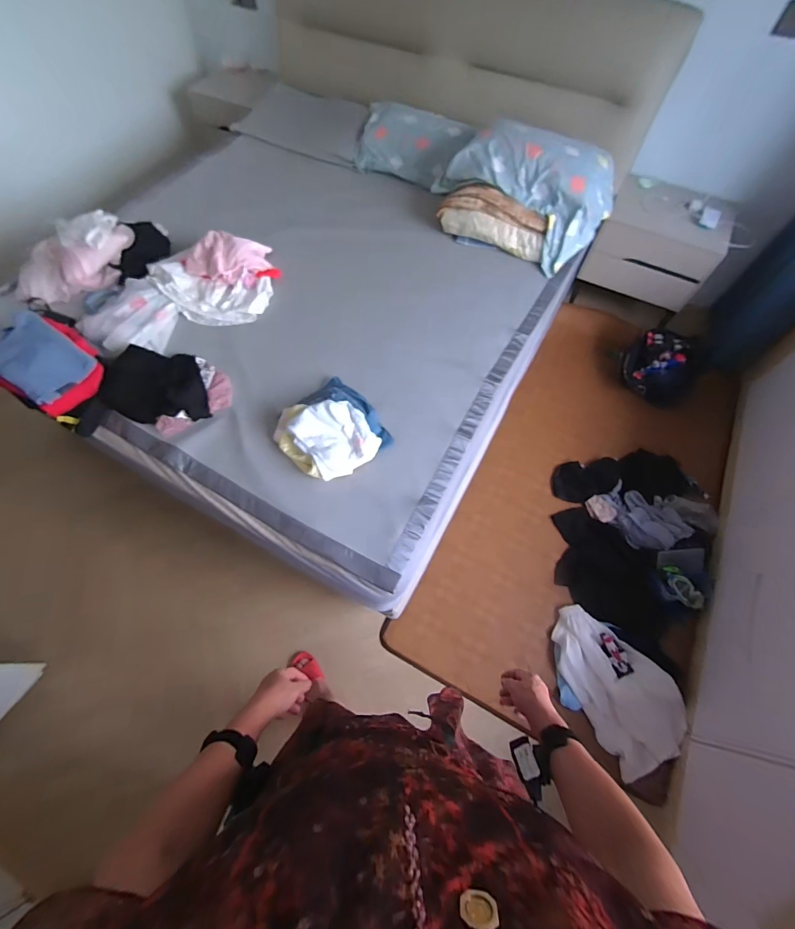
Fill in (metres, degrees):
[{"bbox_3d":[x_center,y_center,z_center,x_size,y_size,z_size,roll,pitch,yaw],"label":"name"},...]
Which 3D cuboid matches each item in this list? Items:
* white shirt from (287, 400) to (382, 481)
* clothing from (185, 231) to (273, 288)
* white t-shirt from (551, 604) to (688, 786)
[{"bbox_3d":[-0.178,-0.076,1.126,0.192,0.106,0.217,-35,70,-17],"label":"white shirt"},{"bbox_3d":[-0.608,-0.728,1.400,0.294,0.099,0.143,9,64,4],"label":"clothing"},{"bbox_3d":[0.733,0.725,1.331,0.295,0.065,0.488,-24,69,-14],"label":"white t-shirt"}]

